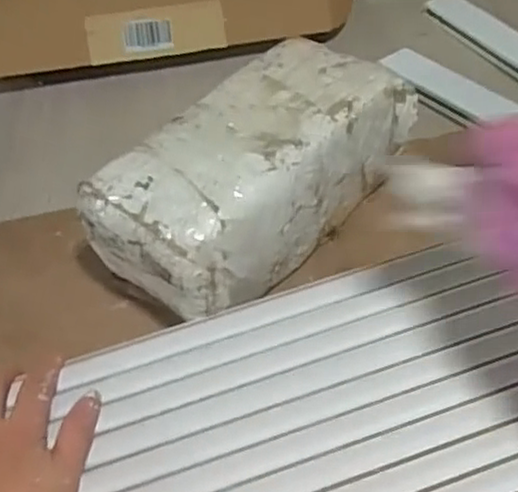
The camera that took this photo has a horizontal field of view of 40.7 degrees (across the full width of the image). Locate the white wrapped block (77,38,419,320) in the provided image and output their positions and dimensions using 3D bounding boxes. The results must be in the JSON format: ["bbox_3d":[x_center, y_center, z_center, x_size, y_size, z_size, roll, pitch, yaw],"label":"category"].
[{"bbox_3d":[0.000,-0.046,0.511,0.109,0.111,0.241,30,56,31],"label":"white wrapped block"}]

